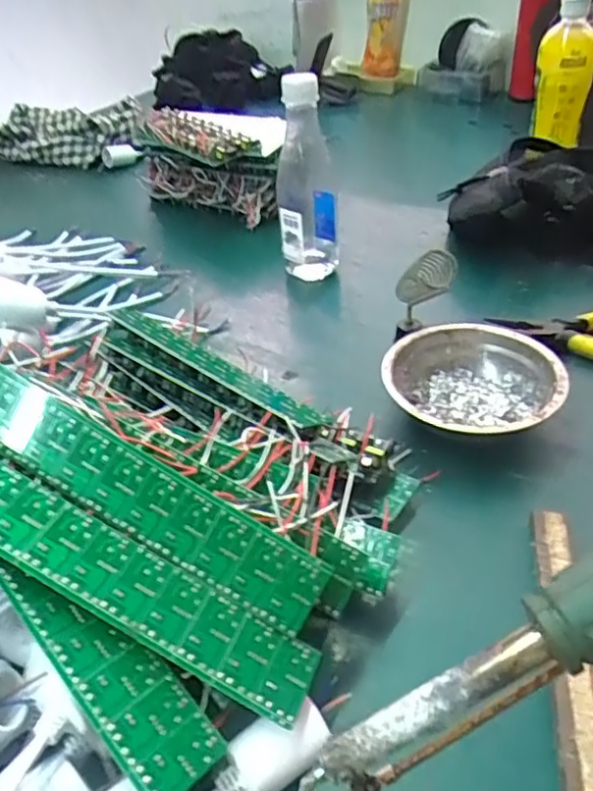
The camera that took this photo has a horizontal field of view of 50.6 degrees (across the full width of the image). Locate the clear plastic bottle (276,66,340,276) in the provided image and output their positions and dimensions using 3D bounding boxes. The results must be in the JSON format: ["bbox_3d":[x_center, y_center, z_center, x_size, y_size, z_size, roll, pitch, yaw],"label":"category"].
[{"bbox_3d":[0.010,-0.218,0.644,0.062,0.202,0.066,-4,39,0],"label":"clear plastic bottle"}]

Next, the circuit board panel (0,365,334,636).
[{"bbox_3d":[-0.080,0.049,0.319,0.204,0.012,0.040,30,86,7],"label":"circuit board panel"}]

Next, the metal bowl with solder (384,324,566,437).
[{"bbox_3d":[0.131,-0.005,0.479,0.124,0.046,0.121,-1,39,4],"label":"metal bowl with solder"}]

